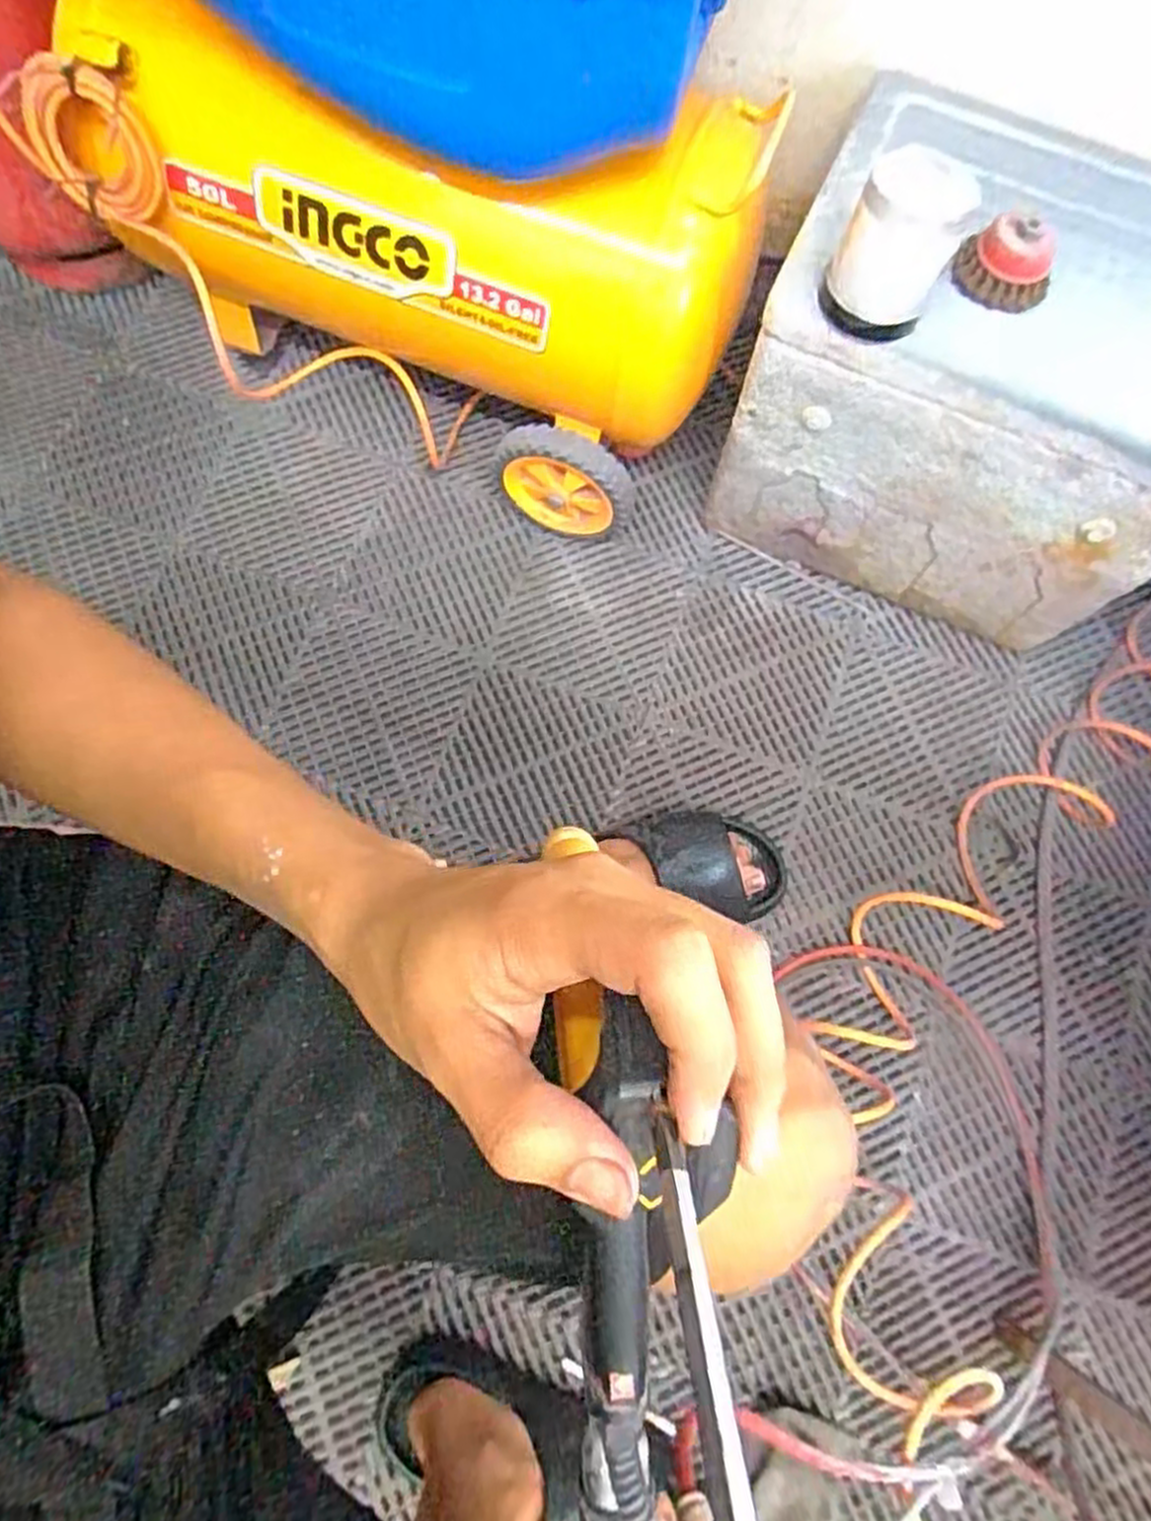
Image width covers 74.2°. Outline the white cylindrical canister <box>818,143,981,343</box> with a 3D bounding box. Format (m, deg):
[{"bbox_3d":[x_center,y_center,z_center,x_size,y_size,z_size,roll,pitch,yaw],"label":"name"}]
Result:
[{"bbox_3d":[0.241,-0.387,0.571,0.077,0.100,0.084,0,75,-2],"label":"white cylindrical canister"}]

